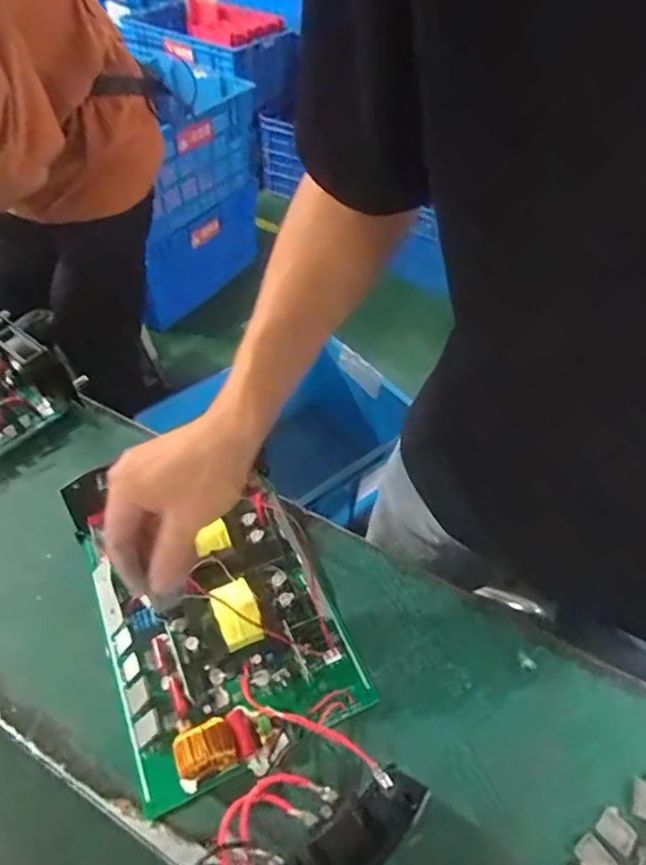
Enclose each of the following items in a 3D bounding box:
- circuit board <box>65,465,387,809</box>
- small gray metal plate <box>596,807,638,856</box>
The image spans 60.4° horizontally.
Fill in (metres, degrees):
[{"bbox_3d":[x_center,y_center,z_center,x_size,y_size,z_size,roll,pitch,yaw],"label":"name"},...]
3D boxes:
[{"bbox_3d":[-0.094,0.135,0.471,0.183,0.059,0.266,-18,51,-20],"label":"circuit board"},{"bbox_3d":[0.211,0.284,0.396,0.020,0.004,0.024,-31,59,-25],"label":"small gray metal plate"}]

